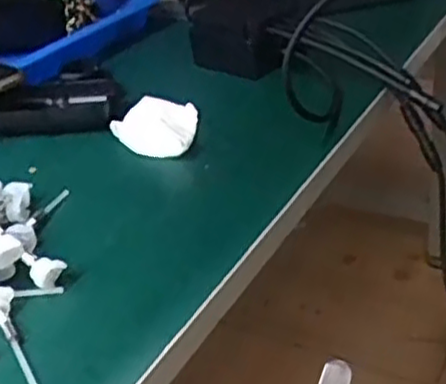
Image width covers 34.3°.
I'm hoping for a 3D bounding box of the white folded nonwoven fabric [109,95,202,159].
[{"bbox_3d":[-0.050,-0.046,0.535,0.062,0.018,0.072,-2,32,8],"label":"white folded nonwoven fabric"}]

